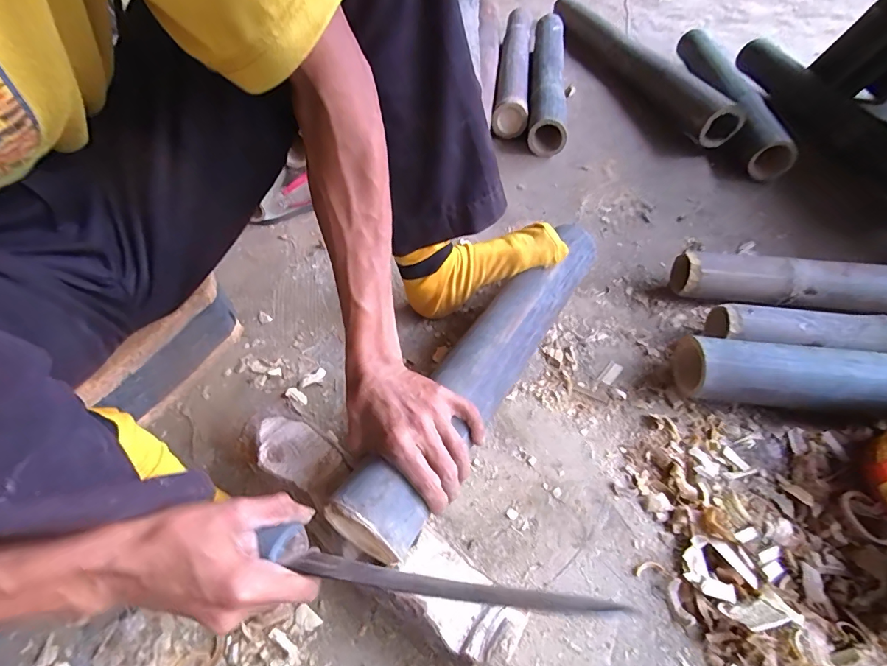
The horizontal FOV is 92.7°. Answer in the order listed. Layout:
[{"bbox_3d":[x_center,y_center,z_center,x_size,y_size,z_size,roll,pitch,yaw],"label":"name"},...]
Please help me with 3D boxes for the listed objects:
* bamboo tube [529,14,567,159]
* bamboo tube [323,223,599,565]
[{"bbox_3d":[0.251,-0.638,1.033,0.079,0.089,0.636,6,52,6],"label":"bamboo tube"},{"bbox_3d":[0.060,0.019,0.464,0.072,0.059,0.466,27,52,20],"label":"bamboo tube"}]

